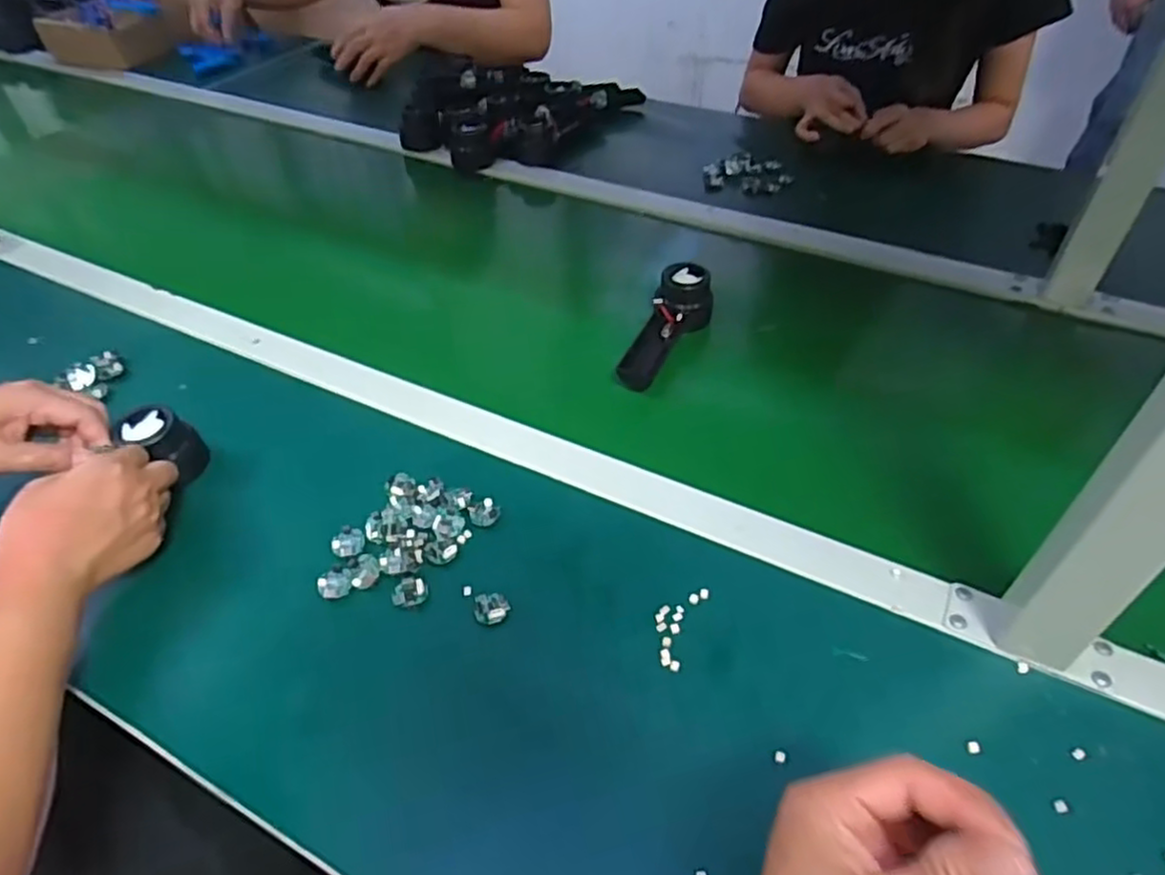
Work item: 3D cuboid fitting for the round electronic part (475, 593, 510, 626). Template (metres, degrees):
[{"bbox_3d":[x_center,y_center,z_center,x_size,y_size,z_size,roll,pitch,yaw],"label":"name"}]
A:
[{"bbox_3d":[-0.063,0.119,0.495,0.024,0.009,0.022,0,45,0],"label":"round electronic part"}]

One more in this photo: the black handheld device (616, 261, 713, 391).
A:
[{"bbox_3d":[0.086,-0.110,0.695,0.054,0.045,0.159,17,47,17],"label":"black handheld device"}]

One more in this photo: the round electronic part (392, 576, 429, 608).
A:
[{"bbox_3d":[-0.122,0.110,0.505,0.024,0.007,0.024,0,45,0],"label":"round electronic part"}]

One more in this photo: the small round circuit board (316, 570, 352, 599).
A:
[{"bbox_3d":[-0.179,0.106,0.513,0.023,0.010,0.019,-20,48,-19],"label":"small round circuit board"}]

